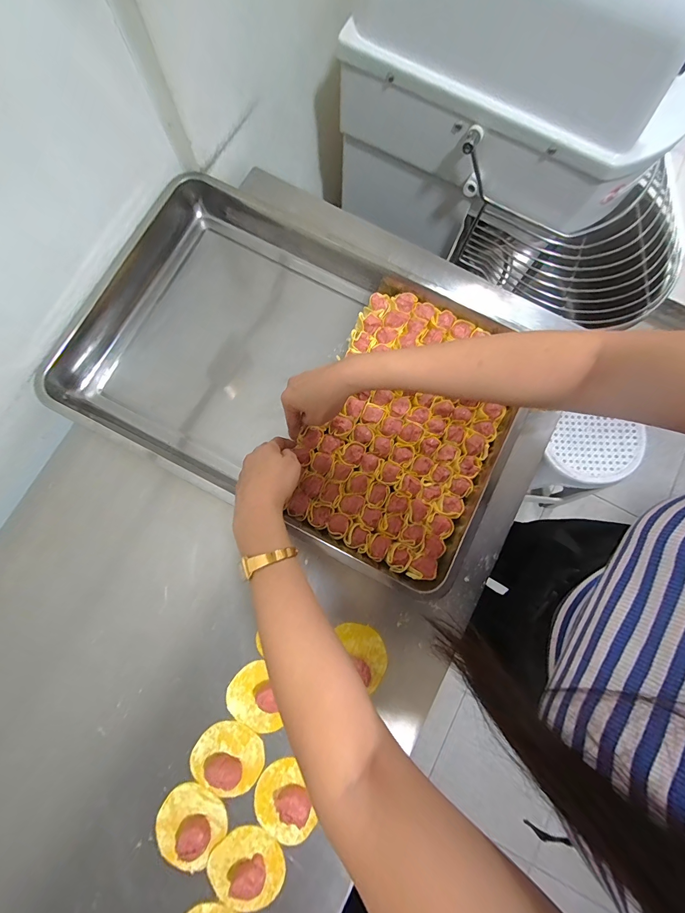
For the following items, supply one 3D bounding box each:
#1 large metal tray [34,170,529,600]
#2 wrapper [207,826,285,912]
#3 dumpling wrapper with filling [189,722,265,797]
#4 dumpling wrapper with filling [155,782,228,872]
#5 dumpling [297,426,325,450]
[{"bbox_3d":[-0.057,-0.117,0.482,0.599,0.068,0.389,26,81,3],"label":"large metal tray"},{"bbox_3d":[-0.112,0.484,0.400,0.077,0.015,0.083,0,81,-1],"label":"wrapper"},{"bbox_3d":[-0.141,0.369,0.417,0.084,0.014,0.077,0,81,-1],"label":"dumpling wrapper with filling"},{"bbox_3d":[-0.181,0.438,0.403,0.077,0.019,0.077,0,81,-1],"label":"dumpling wrapper with filling"},{"bbox_3d":[-0.041,-0.027,0.455,0.027,0.026,0.030,28,81,5],"label":"dumpling"}]

